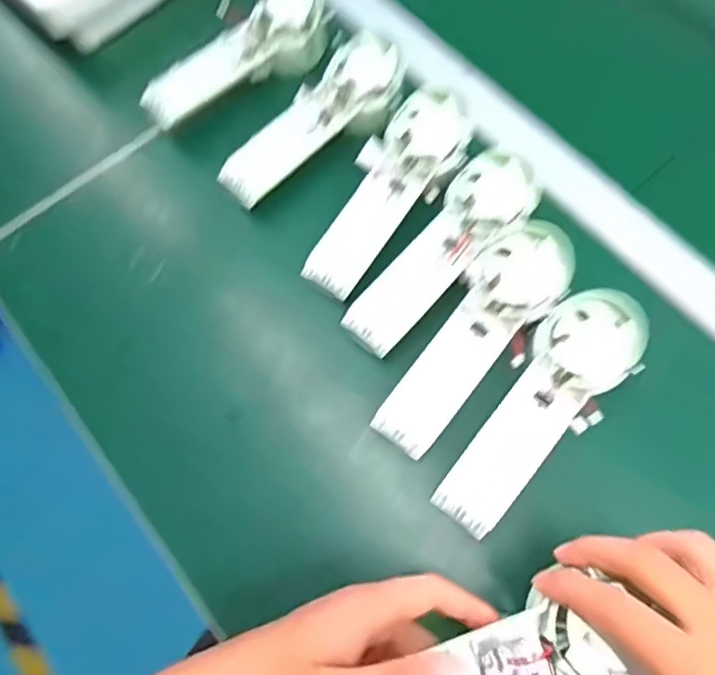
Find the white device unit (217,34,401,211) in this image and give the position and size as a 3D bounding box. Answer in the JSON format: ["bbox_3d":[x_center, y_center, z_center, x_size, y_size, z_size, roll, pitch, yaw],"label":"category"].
[{"bbox_3d":[-0.033,-0.171,0.451,0.063,0.035,0.169,41,77,14],"label":"white device unit"}]

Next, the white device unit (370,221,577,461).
[{"bbox_3d":[0.081,0.001,0.387,0.062,0.026,0.179,37,88,14],"label":"white device unit"}]

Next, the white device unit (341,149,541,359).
[{"bbox_3d":[0.063,-0.062,0.405,0.056,0.032,0.174,37,76,14],"label":"white device unit"}]

